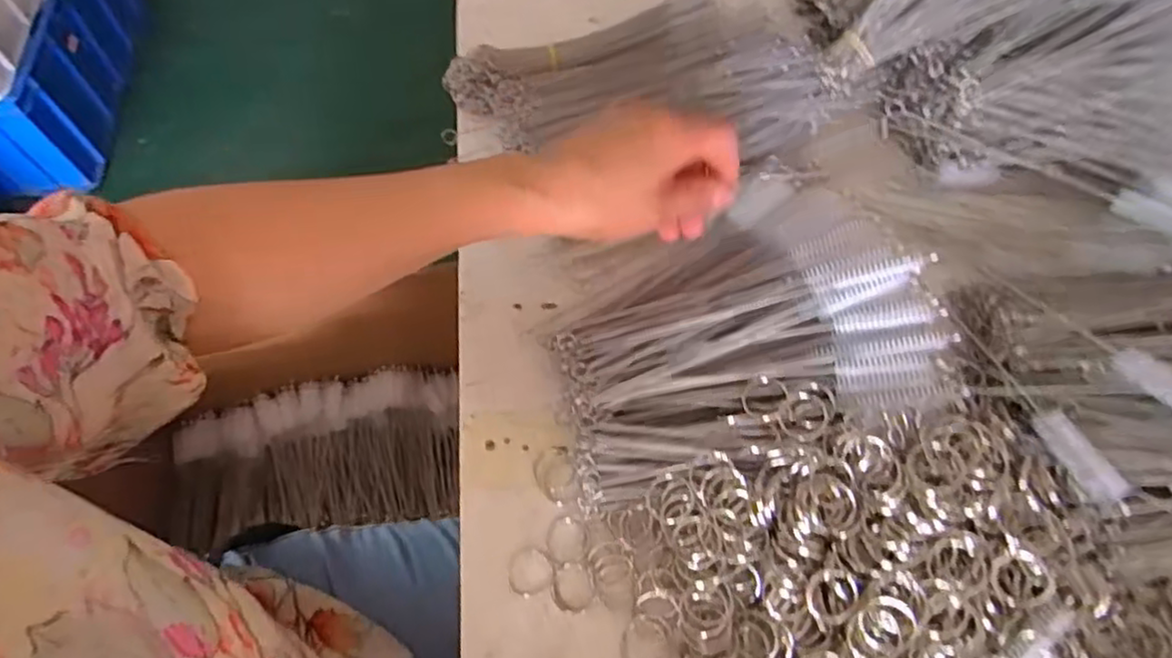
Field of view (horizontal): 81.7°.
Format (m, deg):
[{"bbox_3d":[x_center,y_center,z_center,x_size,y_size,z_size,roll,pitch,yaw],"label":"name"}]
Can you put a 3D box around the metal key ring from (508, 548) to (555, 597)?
[{"bbox_3d":[-0.030,0.130,0.362,0.026,0.004,0.024,1,63,-1],"label":"metal key ring"}]

